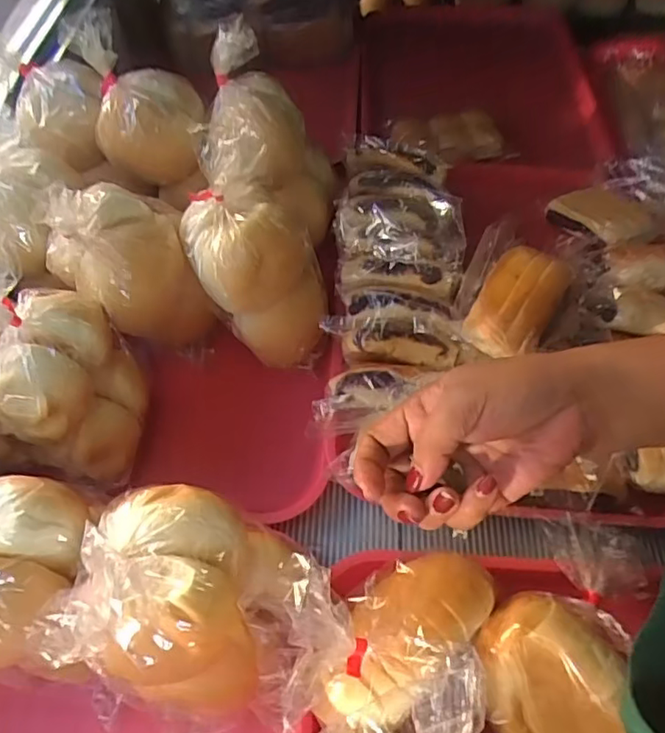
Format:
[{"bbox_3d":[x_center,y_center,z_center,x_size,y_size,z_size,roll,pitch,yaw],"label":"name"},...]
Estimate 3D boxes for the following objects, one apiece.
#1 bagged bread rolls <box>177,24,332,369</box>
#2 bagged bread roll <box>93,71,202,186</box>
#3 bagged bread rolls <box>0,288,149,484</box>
[{"bbox_3d":[-0.060,-0.150,0.507,0.115,0.158,0.239,1,57,1],"label":"bagged bread rolls"},{"bbox_3d":[-0.167,-0.221,0.541,0.091,0.070,0.076,-1,57,0],"label":"bagged bread roll"},{"bbox_3d":[-0.194,0.013,0.437,0.080,0.108,0.111,6,57,5],"label":"bagged bread rolls"}]

